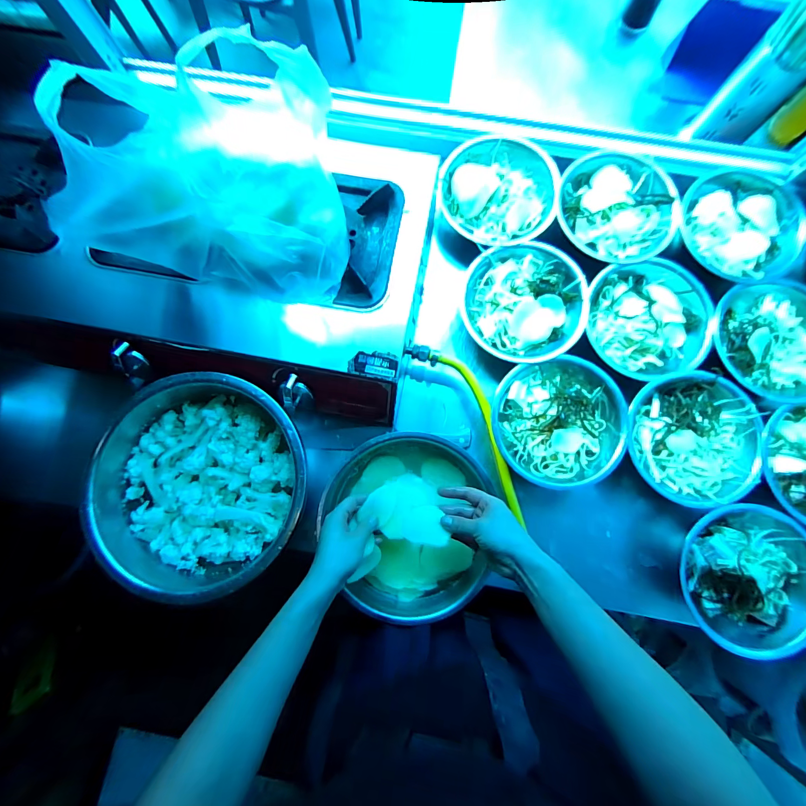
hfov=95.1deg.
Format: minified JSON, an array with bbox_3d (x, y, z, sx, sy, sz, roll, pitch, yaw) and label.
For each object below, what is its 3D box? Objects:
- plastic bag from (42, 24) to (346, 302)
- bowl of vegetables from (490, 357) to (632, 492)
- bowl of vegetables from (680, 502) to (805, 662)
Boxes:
[{"bbox_3d":[-0.178,-0.213,0.374,0.222,0.211,0.162,-2,81,1],"label":"plastic bag"},{"bbox_3d":[0.222,0.030,0.547,0.179,0.061,0.179,0,81,1],"label":"bowl of vegetables"},{"bbox_3d":[0.464,0.236,0.502,0.178,0.050,0.182,18,82,4],"label":"bowl of vegetables"}]

